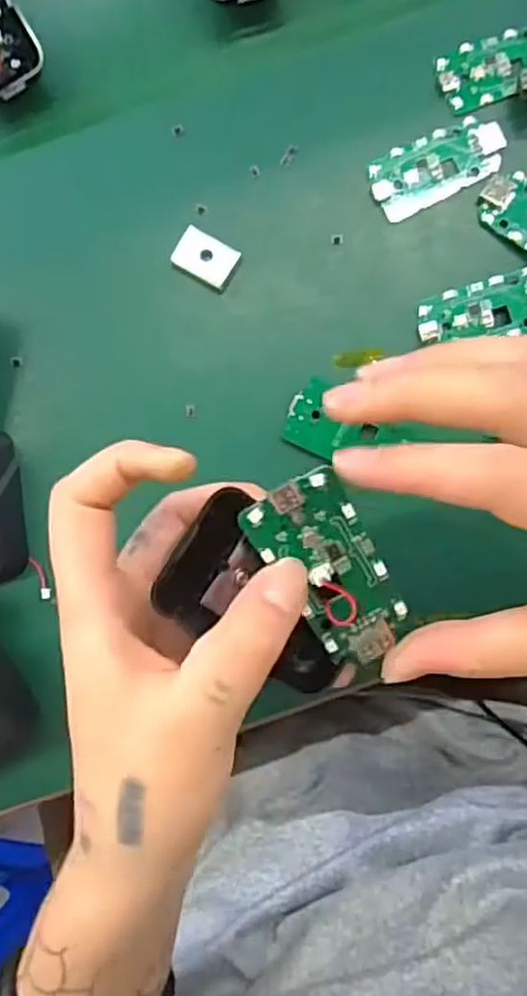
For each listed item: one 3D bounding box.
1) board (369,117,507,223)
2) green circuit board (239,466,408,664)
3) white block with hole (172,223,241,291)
[{"bbox_3d":[0.083,-0.158,0.330,0.064,0.005,0.030,-25,85,0],"label":"board"},{"bbox_3d":[0.021,0.024,0.210,0.030,0.011,0.062,-30,106,0],"label":"green circuit board"},{"bbox_3d":[-0.027,-0.113,0.328,0.027,0.012,0.021,24,87,3],"label":"white block with hole"}]

